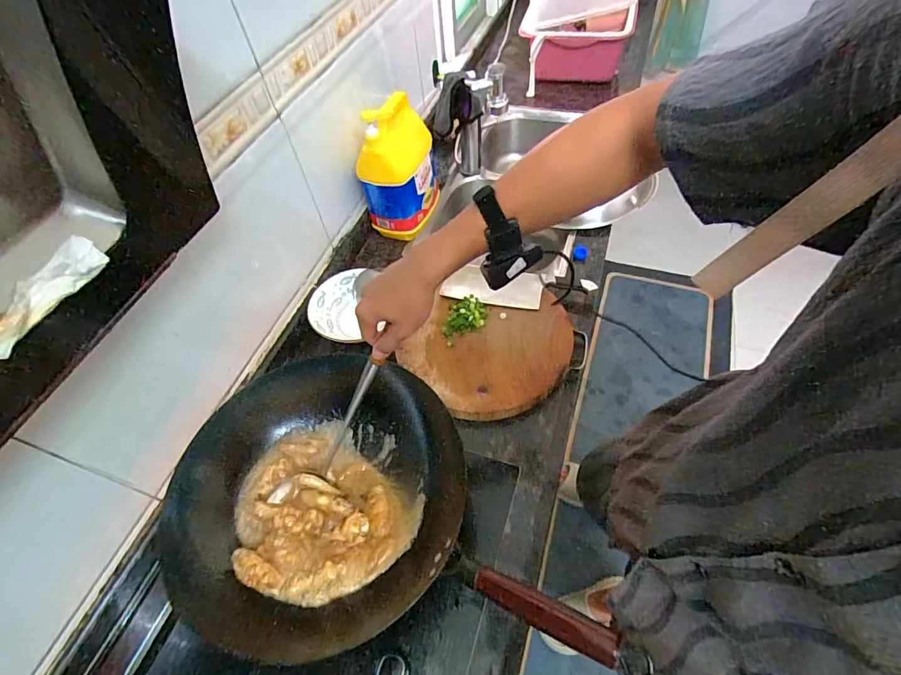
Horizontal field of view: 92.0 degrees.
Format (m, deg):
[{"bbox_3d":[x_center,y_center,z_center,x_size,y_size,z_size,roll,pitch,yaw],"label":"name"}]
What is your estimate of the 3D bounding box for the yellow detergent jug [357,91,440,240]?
[{"bbox_3d":[-0.121,-0.399,1.010,0.139,0.293,0.163,4,55,9],"label":"yellow detergent jug"}]

